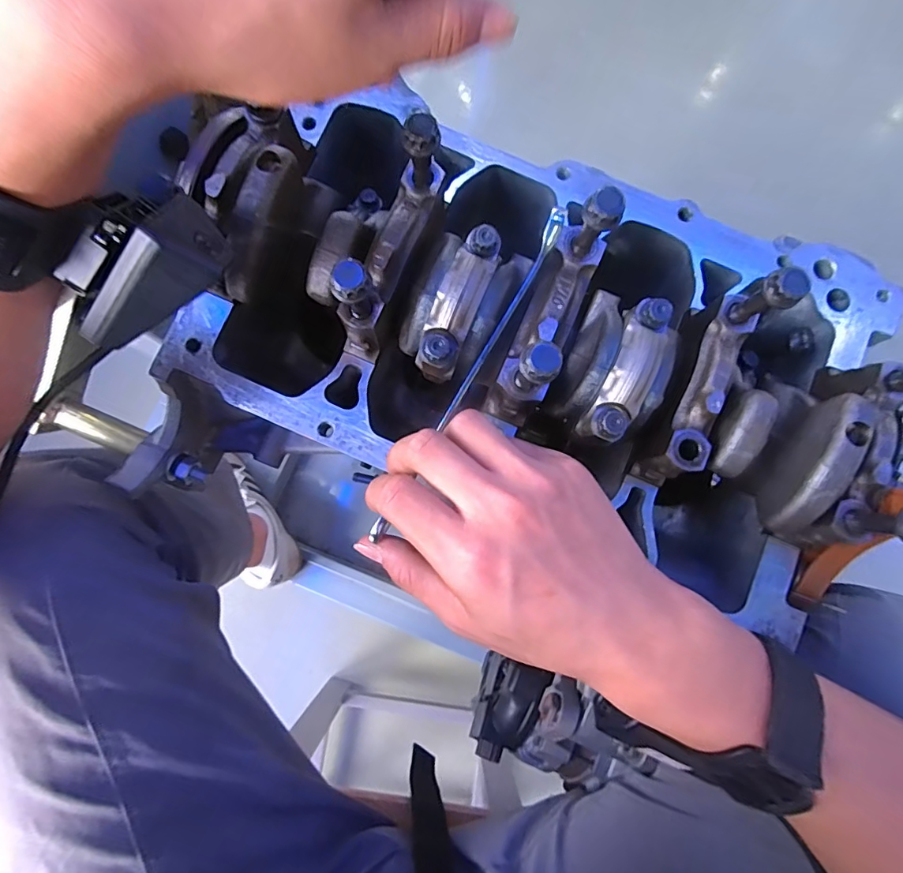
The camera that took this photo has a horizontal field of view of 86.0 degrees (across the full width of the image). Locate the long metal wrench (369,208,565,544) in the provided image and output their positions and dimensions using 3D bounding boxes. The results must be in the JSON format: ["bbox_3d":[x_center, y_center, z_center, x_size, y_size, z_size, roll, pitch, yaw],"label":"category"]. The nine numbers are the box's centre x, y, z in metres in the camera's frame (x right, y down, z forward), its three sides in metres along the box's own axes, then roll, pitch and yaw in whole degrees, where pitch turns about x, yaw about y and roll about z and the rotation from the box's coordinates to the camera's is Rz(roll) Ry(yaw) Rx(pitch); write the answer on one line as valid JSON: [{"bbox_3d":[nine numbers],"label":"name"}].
[{"bbox_3d":[0.008,-0.030,0.234,0.008,0.011,0.180,30,90,6],"label":"long metal wrench"}]

